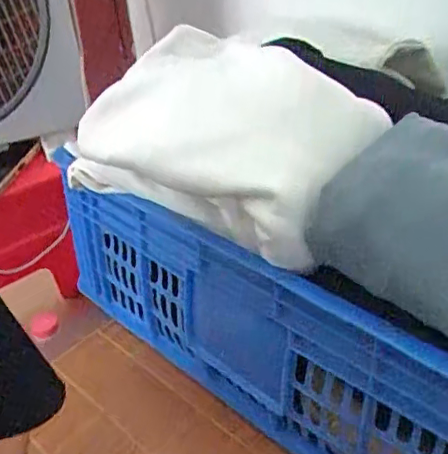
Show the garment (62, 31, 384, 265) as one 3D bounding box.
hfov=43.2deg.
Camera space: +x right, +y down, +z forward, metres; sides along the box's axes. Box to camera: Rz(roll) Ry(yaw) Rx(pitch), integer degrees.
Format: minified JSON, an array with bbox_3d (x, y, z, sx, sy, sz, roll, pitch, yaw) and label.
[{"bbox_3d":[-0.009,-0.075,0.478,0.249,0.123,0.135,22,44,35],"label":"garment"}]

